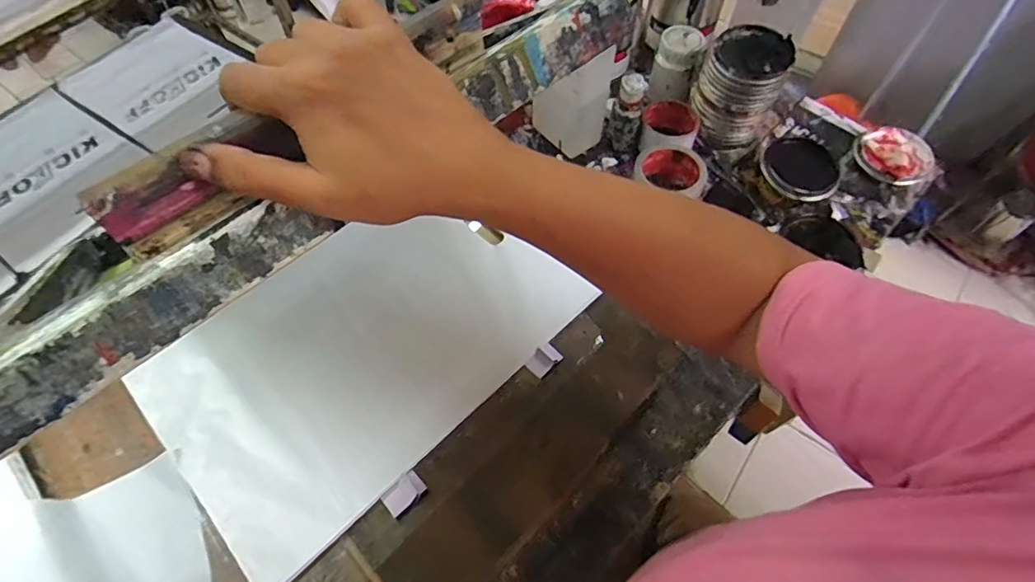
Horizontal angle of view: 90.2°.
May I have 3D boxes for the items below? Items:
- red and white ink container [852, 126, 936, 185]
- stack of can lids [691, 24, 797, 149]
[{"bbox_3d":[0.555,-0.202,0.762,0.090,0.023,0.103,-36,64,-19],"label":"red and white ink container"},{"bbox_3d":[0.301,-0.280,0.707,0.101,0.125,0.096,23,62,14],"label":"stack of can lids"}]

